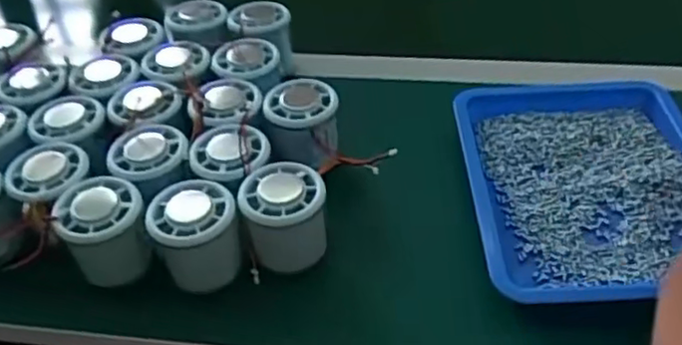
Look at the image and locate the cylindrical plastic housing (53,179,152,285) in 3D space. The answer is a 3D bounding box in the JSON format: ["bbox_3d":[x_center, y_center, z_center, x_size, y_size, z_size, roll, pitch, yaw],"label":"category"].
[{"bbox_3d":[-0.161,0.042,0.462,0.053,0.059,0.052,-1,42,1],"label":"cylindrical plastic housing"}]

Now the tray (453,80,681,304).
[{"bbox_3d":[0.187,0.007,0.500,0.176,0.028,0.223,-1,42,1],"label":"tray"}]

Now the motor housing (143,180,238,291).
[{"bbox_3d":[-0.097,0.043,0.458,0.061,0.055,0.056,-14,43,-12],"label":"motor housing"}]

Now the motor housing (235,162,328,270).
[{"bbox_3d":[-0.038,0.032,0.464,0.057,0.057,0.054,-4,42,-2],"label":"motor housing"}]

